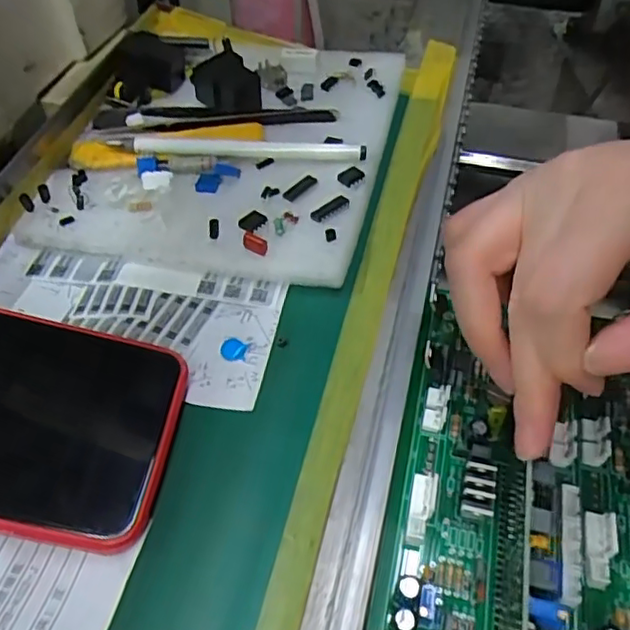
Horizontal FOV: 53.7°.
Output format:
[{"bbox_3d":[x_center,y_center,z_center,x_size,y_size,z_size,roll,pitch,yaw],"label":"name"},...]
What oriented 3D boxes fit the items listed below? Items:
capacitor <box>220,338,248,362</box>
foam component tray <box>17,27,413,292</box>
[{"bbox_3d":[-0.033,0.014,0.255,0.010,0.004,0.011,0,51,0],"label":"capacitor"},{"bbox_3d":[-0.044,-0.096,0.322,0.155,0.013,0.177,11,52,9],"label":"foam component tray"}]

